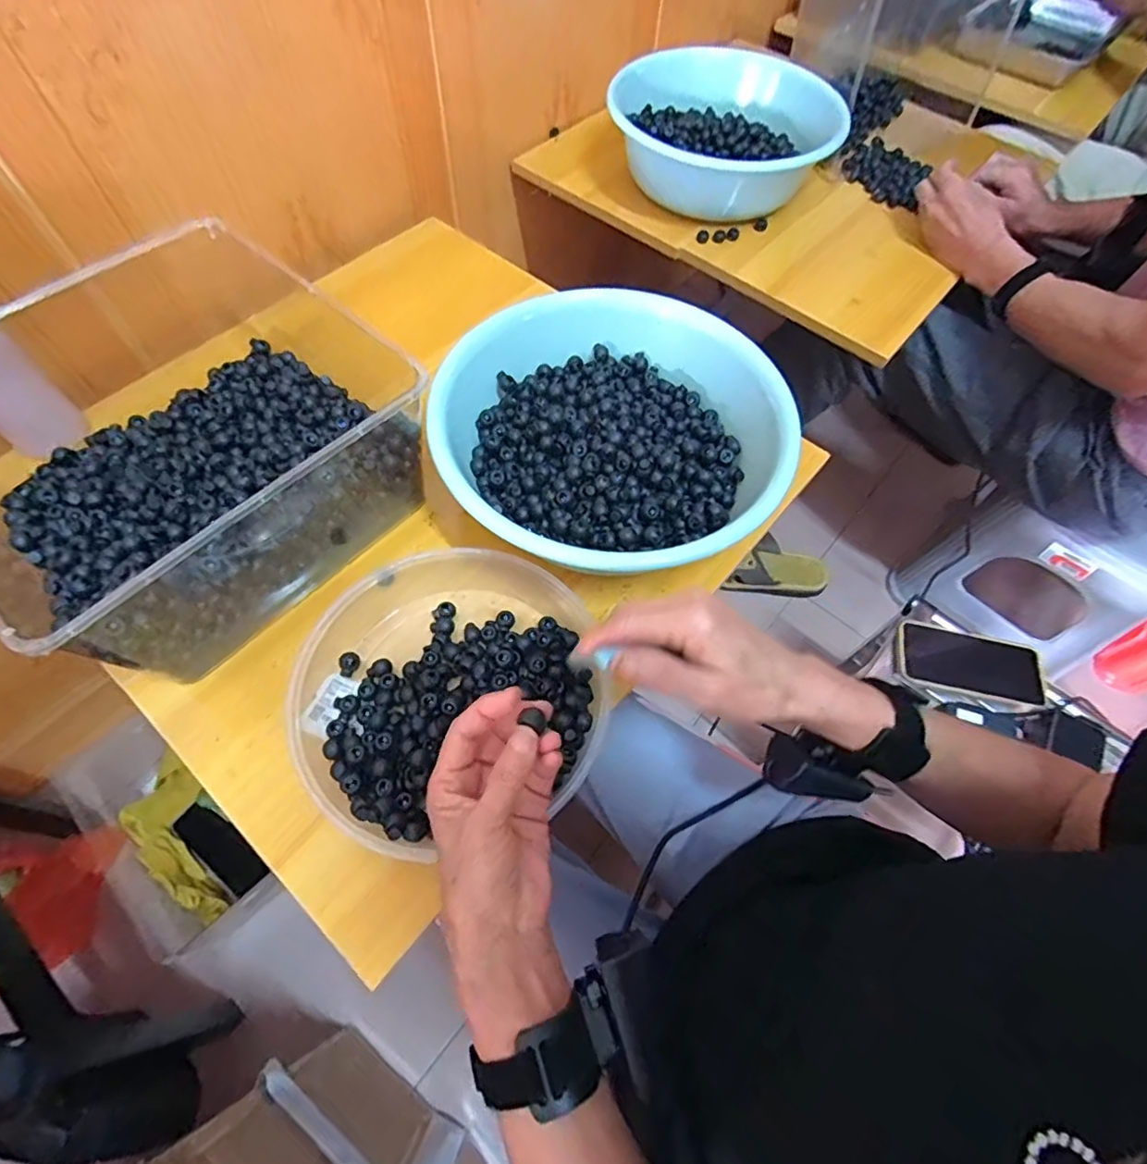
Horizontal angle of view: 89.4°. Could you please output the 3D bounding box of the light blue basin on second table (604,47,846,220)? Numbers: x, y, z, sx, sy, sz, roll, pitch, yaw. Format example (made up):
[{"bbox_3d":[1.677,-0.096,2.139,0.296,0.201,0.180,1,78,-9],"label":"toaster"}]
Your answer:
[{"bbox_3d":[0.193,-0.589,0.766,0.287,0.096,0.258,24,64,9],"label":"light blue basin on second table"}]

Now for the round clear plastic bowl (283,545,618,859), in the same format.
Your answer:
[{"bbox_3d":[-0.092,0.079,0.442,0.222,0.047,0.228,1,62,-3],"label":"round clear plastic bowl"}]

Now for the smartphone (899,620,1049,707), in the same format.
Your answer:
[{"bbox_3d":[0.474,0.098,0.684,0.168,0.015,0.082,17,63,5],"label":"smartphone"}]

